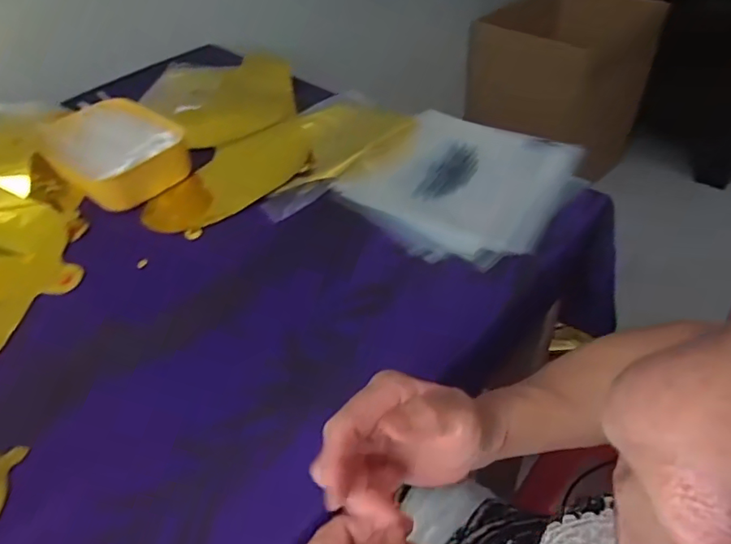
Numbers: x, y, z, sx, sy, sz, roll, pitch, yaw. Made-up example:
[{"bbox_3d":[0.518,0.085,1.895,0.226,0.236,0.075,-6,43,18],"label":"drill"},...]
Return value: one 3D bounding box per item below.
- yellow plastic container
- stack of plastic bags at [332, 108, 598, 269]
[{"bbox_3d":[-0.331,-0.156,0.696,0.190,0.055,0.142,29,54,30],"label":"yellow plastic container"},{"bbox_3d":[0.113,-0.106,0.637,0.237,0.045,0.239,25,53,27],"label":"stack of plastic bags"}]

